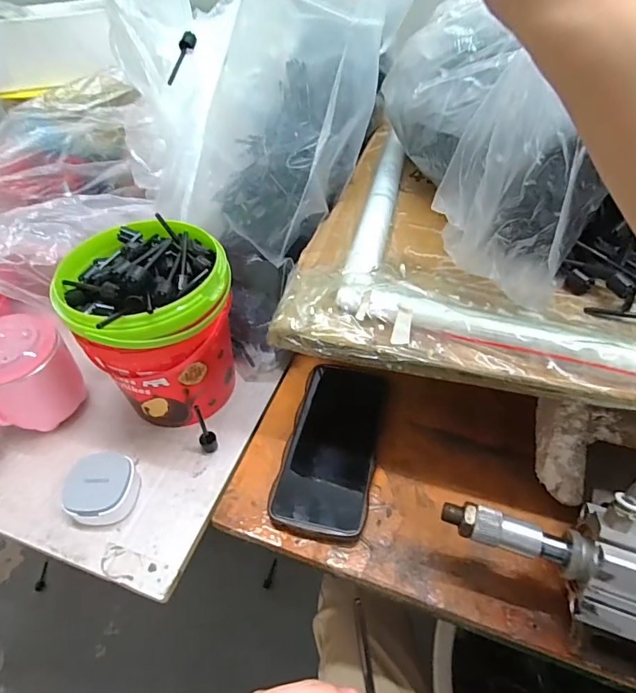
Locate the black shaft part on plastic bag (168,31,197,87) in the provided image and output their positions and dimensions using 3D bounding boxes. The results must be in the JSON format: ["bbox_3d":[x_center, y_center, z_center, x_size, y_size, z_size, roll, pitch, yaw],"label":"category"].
[{"bbox_3d":[-0.138,-0.290,0.455,0.014,0.012,0.061,15,82,15],"label":"black shaft part on plastic bag"}]

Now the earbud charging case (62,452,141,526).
[{"bbox_3d":[-0.181,0.120,0.380,0.049,0.034,0.050,-7,47,-5],"label":"earbud charging case"}]

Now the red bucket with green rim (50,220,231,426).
[{"bbox_3d":[-0.139,-0.019,0.408,0.123,0.150,0.127,-1,47,1],"label":"red bucket with green rim"}]

